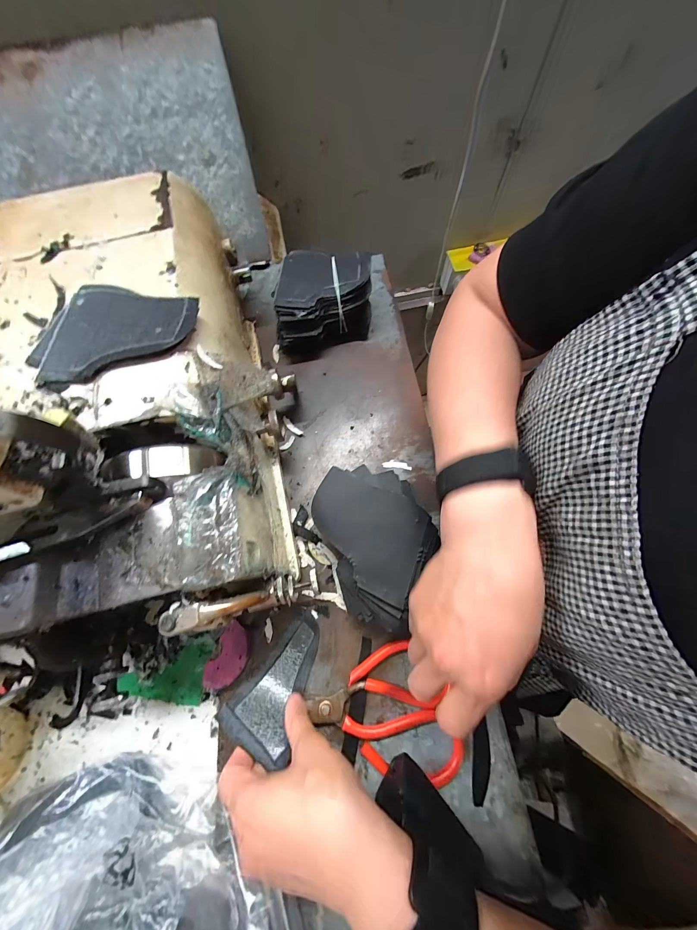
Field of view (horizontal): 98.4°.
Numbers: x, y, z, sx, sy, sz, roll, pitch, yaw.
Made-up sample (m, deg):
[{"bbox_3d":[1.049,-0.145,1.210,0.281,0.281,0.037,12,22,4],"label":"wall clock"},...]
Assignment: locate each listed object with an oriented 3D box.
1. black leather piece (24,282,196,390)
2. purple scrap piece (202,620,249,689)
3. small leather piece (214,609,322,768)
[{"bbox_3d":[-0.199,-0.118,0.253,0.132,0.012,0.089,-24,71,-7],"label":"black leather piece"},{"bbox_3d":[-0.113,0.183,0.287,0.032,0.009,0.053,22,72,9],"label":"purple scrap piece"},{"bbox_3d":[-0.055,0.198,0.270,0.057,0.009,0.102,35,53,19],"label":"small leather piece"}]

